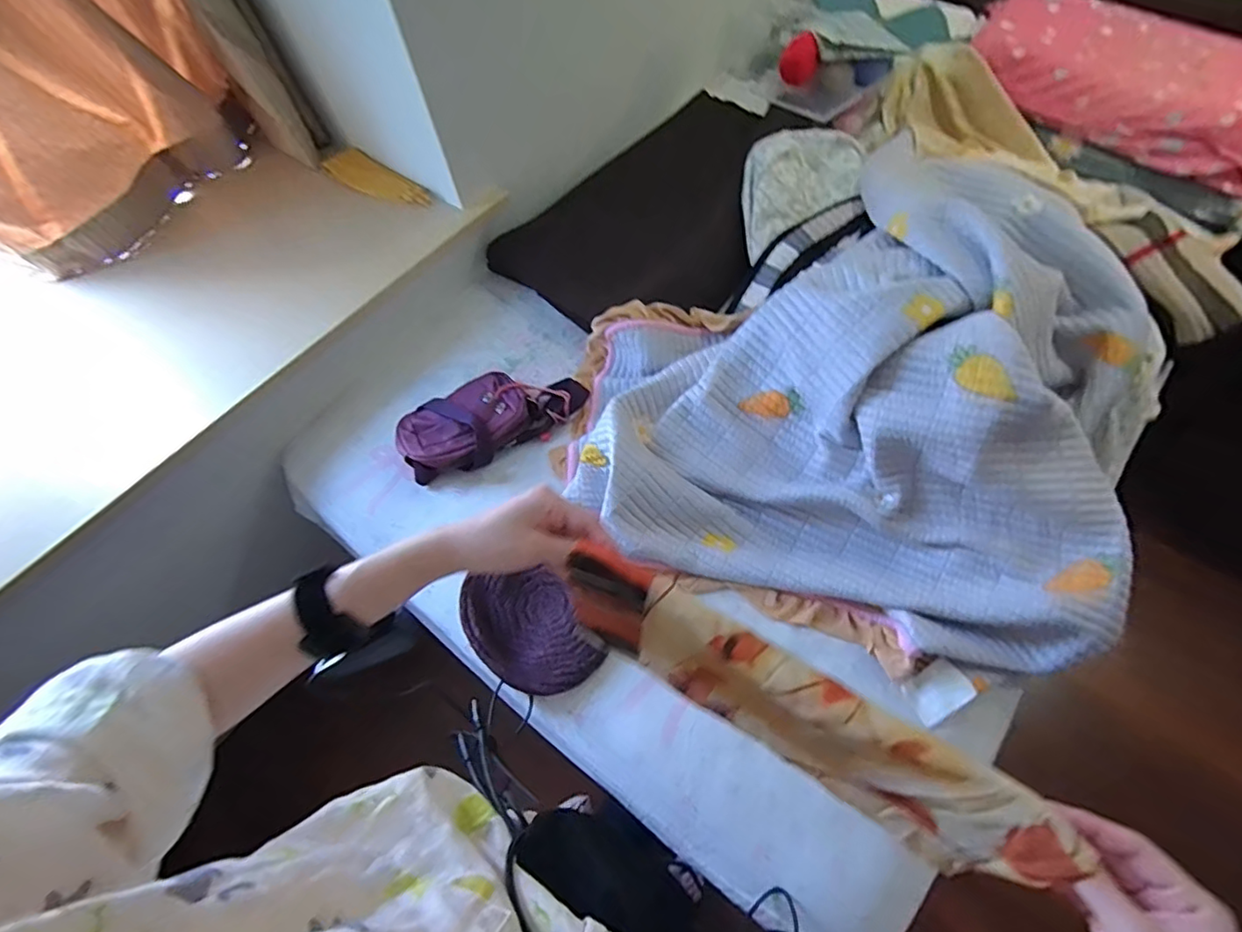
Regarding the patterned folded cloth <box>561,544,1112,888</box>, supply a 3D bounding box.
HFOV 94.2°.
[{"bbox_3d":[0.108,0.169,0.411,0.318,0.156,0.044,28,67,18],"label":"patterned folded cloth"}]

